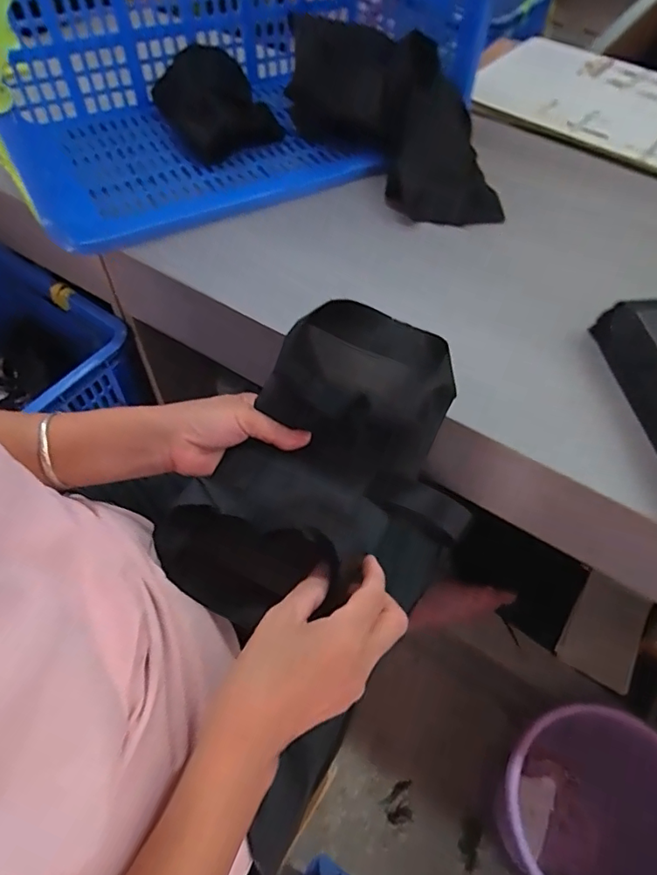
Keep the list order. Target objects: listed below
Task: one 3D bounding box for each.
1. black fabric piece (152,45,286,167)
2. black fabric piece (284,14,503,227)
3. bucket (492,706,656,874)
[{"bbox_3d":[-0.164,-0.482,0.772,0.139,0.072,0.194,-27,61,-18],"label":"black fabric piece"},{"bbox_3d":[0.116,-0.429,0.721,0.197,0.150,0.316,-38,65,-24],"label":"black fabric piece"},{"bbox_3d":[0.381,0.589,0.829,0.258,0.295,0.263,1,56,-1],"label":"bucket"}]

